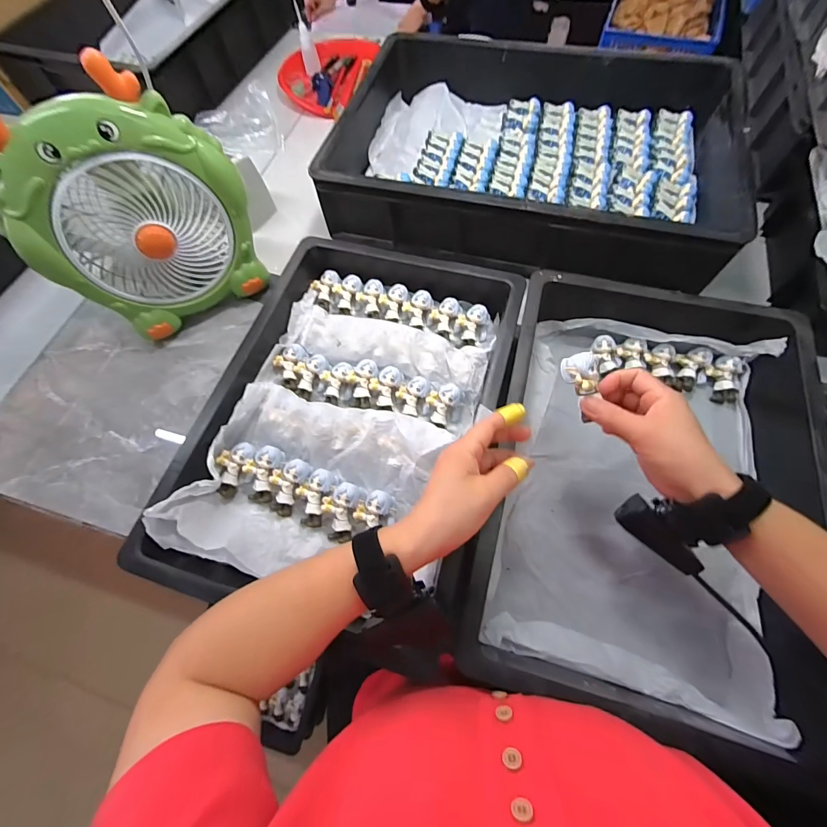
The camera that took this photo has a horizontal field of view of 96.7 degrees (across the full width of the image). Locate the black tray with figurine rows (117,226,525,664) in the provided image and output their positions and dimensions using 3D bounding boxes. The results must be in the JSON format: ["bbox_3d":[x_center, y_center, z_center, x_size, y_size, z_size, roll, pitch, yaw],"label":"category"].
[{"bbox_3d":[-0.065,-0.001,0.450,0.327,0.080,0.452,14,68,9],"label":"black tray with figurine rows"}]

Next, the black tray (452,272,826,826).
[{"bbox_3d":[0.240,0.064,0.401,0.302,0.095,0.453,14,68,9],"label":"black tray"}]

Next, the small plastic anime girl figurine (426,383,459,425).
[{"bbox_3d":[0.034,-0.015,0.449,0.034,0.028,0.043,29,71,14],"label":"small plastic anime girl figurine"}]

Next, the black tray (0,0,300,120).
[{"bbox_3d":[-0.624,-0.935,0.903,0.527,0.147,0.583,12,68,8],"label":"black tray"}]

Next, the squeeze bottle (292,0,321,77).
[{"bbox_3d":[-0.240,-0.836,0.813,0.040,0.127,0.044,-22,47,-6],"label":"squeeze bottle"}]

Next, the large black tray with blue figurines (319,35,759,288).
[{"bbox_3d":[0.176,-0.417,0.597,0.579,0.105,0.424,13,68,9],"label":"large black tray with blue figurines"}]

